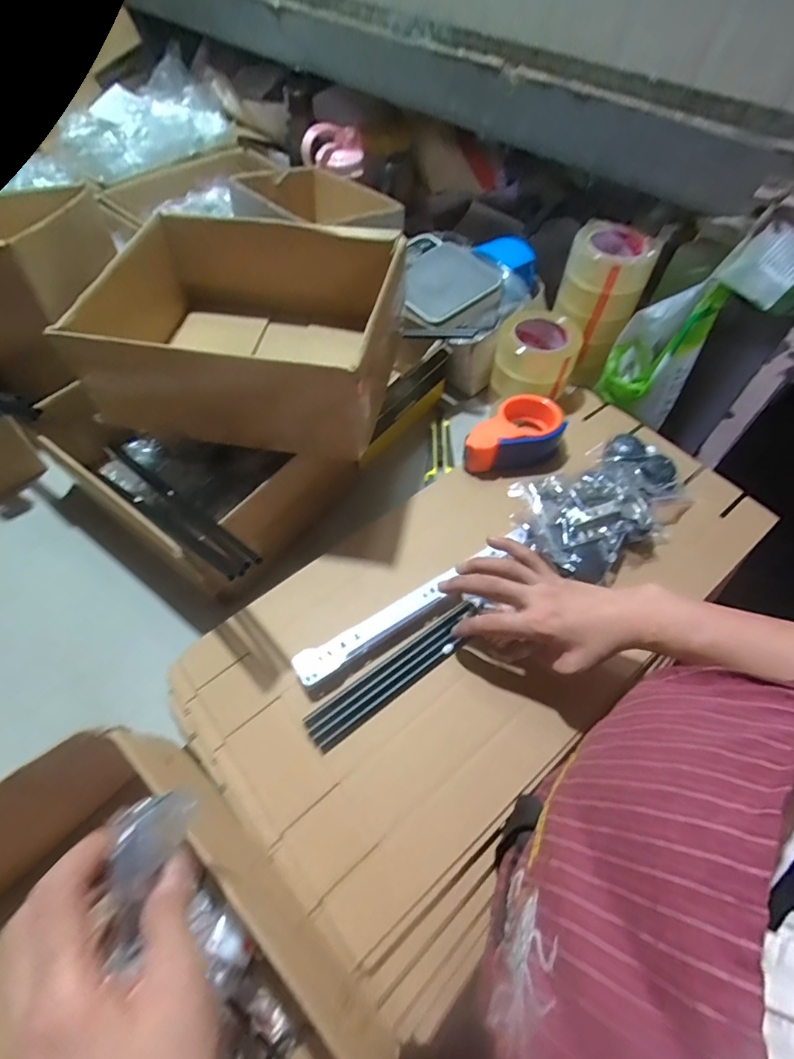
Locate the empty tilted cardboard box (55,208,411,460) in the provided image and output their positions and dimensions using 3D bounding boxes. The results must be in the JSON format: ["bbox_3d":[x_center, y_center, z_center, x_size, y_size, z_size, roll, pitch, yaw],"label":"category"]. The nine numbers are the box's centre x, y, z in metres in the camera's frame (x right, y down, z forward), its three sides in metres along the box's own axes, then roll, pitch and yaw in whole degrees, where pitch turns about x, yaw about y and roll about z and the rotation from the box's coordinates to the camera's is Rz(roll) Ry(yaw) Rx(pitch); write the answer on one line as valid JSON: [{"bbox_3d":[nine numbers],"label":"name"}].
[{"bbox_3d":[-0.168,-0.223,0.583,0.319,0.162,0.250,9,57,5],"label":"empty tilted cardboard box"}]

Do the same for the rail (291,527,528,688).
[{"bbox_3d":[0.023,0.074,0.522,0.289,0.015,0.035,-30,62,-18],"label":"rail"}]

